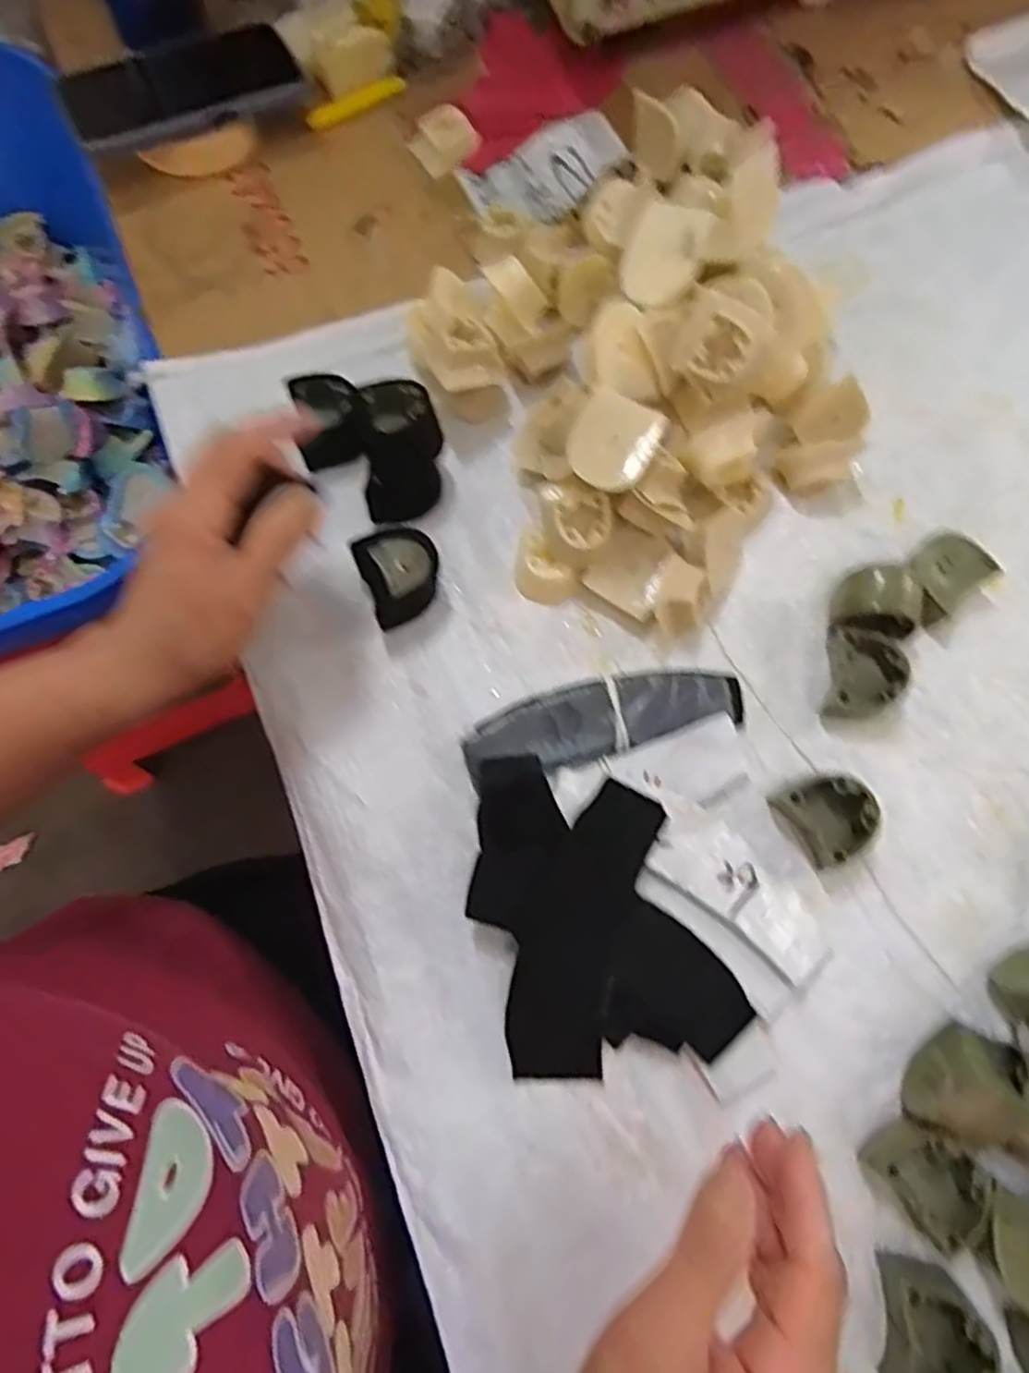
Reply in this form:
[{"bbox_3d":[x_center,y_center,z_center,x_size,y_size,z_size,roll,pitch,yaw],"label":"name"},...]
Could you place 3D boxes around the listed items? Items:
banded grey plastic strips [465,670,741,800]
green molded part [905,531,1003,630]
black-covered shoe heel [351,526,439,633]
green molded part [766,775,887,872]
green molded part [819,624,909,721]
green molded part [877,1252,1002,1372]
[{"bbox_3d":[0.051,0.017,0.401,0.153,0.006,0.044,-15,74,-3],"label":"banded grey plastic strips"},{"bbox_3d":[0.249,-0.064,0.415,0.050,0.030,0.040,-38,76,-9],"label":"green molded part"},{"bbox_3d":[-0.067,-0.065,0.416,0.044,0.034,0.048,-21,74,-5],"label":"black-covered shoe heel"},{"bbox_3d":[0.169,0.071,0.380,0.040,0.031,0.044,-25,74,-6],"label":"green molded part"},{"bbox_3d":[0.196,-0.006,0.402,0.036,0.026,0.049,11,74,5],"label":"green molded part"},{"bbox_3d":[0.181,0.283,0.311,0.037,0.034,0.047,8,74,4],"label":"green molded part"}]

